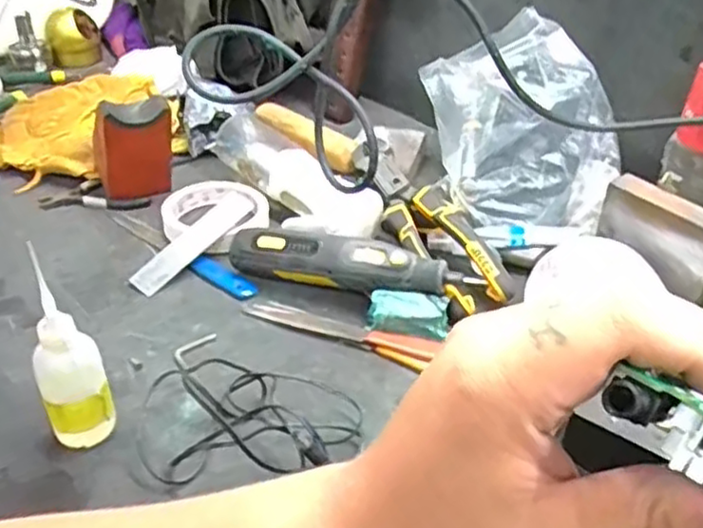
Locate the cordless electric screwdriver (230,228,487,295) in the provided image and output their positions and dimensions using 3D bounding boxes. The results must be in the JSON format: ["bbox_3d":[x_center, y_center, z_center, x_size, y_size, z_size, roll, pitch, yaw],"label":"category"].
[{"bbox_3d":[-0.003,0.001,0.536,0.193,0.038,0.031,8,41,15],"label":"cordless electric screwdriver"}]

